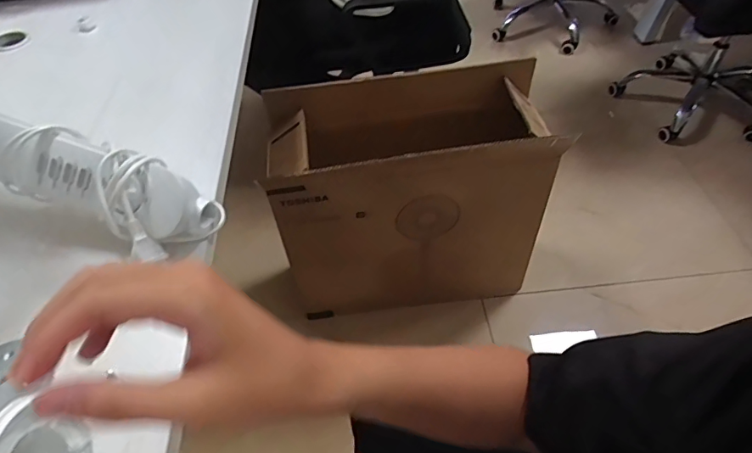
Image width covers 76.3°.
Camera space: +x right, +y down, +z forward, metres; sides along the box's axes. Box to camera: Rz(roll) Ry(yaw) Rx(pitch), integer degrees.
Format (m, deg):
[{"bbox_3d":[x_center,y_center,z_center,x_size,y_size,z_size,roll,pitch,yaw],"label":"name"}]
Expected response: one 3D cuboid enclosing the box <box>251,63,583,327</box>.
[{"bbox_3d":[0.078,-0.077,1.209,0.616,0.572,0.338,-7,49,-2],"label":"box"}]

